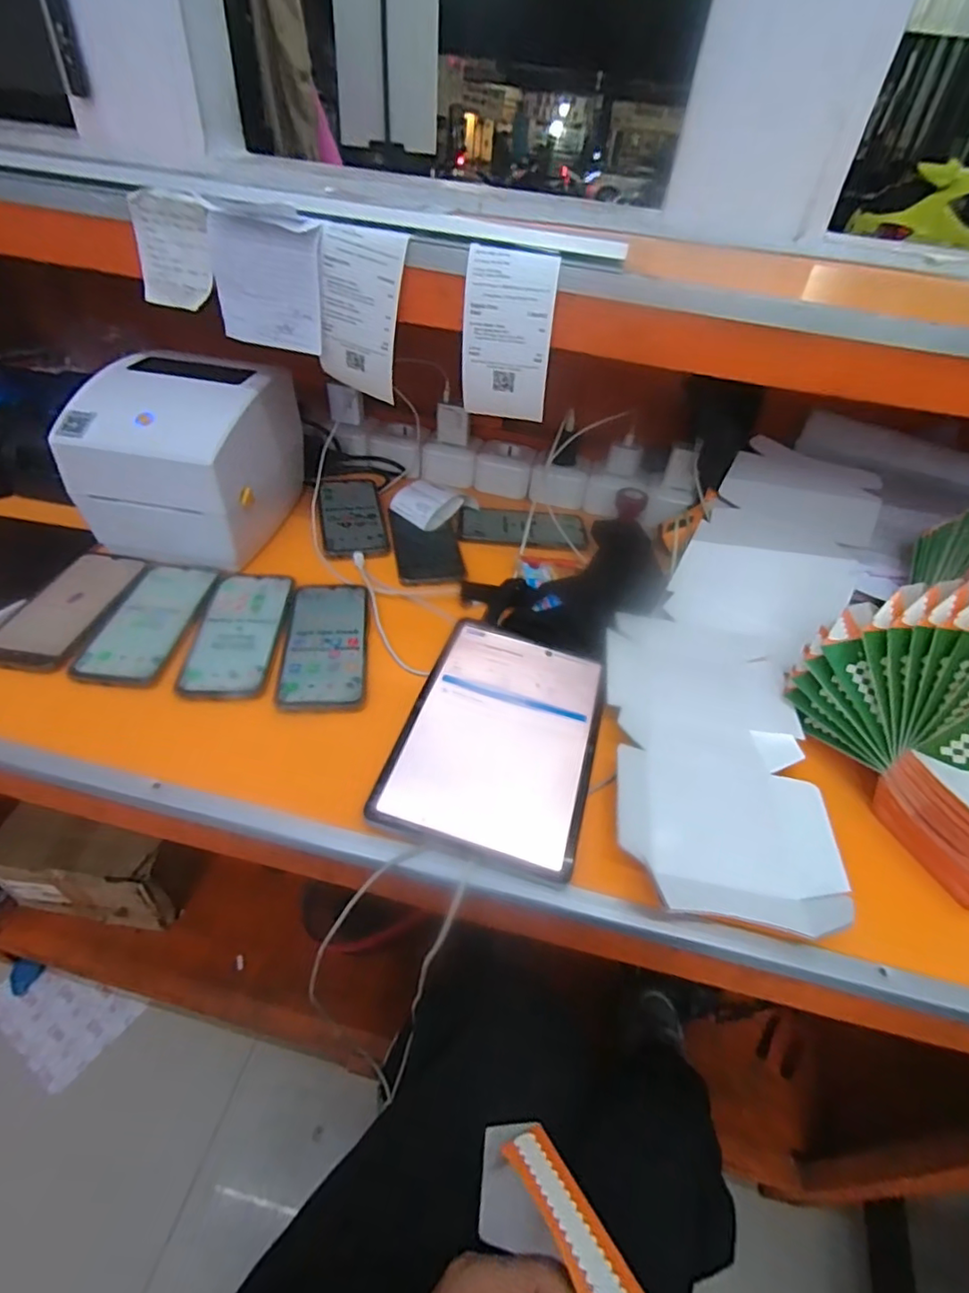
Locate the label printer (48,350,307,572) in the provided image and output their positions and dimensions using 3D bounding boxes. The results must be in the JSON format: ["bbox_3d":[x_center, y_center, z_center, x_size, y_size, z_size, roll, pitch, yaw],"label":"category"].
[{"bbox_3d":[-0.331,-0.213,0.646,0.173,0.167,0.231,11,43,4],"label":"label printer"}]

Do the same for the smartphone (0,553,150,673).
[{"bbox_3d":[-0.419,-0.045,0.576,0.083,0.006,0.176,8,43,0],"label":"smartphone"}]

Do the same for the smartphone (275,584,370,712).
[{"bbox_3d":[-0.160,-0.004,0.576,0.081,0.012,0.167,-4,51,-3],"label":"smartphone"}]

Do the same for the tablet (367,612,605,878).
[{"bbox_3d":[0.017,0.072,0.506,0.162,0.010,0.238,14,44,6],"label":"tablet"}]

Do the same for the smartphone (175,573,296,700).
[{"bbox_3d":[-0.244,-0.017,0.564,0.081,0.008,0.171,2,43,-5],"label":"smartphone"}]

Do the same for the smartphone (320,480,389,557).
[{"bbox_3d":[-0.173,-0.173,0.741,0.079,0.016,0.178,-6,45,-14],"label":"smartphone"}]

